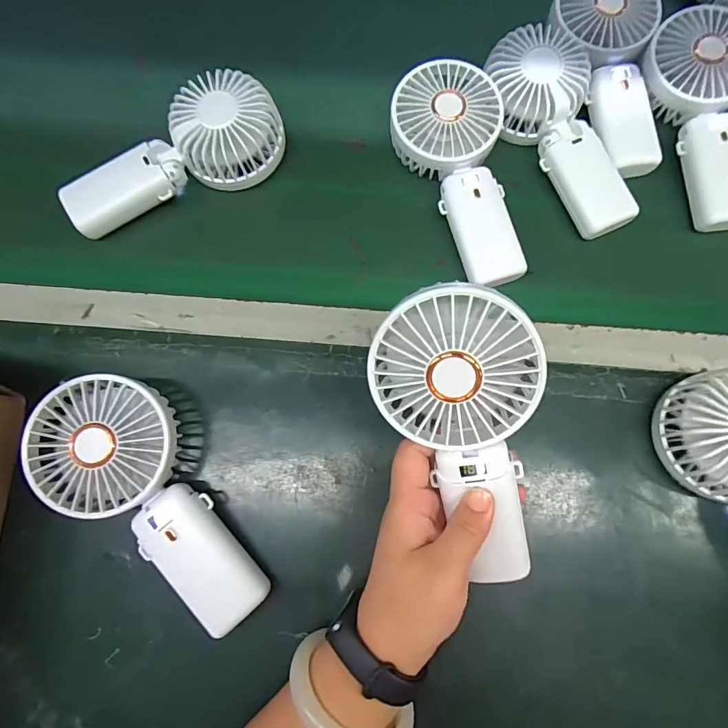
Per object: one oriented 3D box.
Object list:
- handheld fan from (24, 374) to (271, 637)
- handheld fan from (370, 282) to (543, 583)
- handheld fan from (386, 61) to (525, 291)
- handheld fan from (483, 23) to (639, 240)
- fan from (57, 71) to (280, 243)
[{"bbox_3d":[-0.134,0.090,0.291,0.086,0.049,0.181,-40,81,-8],"label":"handheld fan"},{"bbox_3d":[0.053,0.044,0.258,0.087,0.043,0.185,-3,113,10],"label":"handheld fan"},{"bbox_3d":[0.074,-0.148,0.356,0.083,0.036,0.179,-10,76,-2],"label":"handheld fan"},{"bbox_3d":[0.161,-0.189,0.363,0.076,0.031,0.175,-17,76,-4],"label":"handheld fan"},{"bbox_3d":[-0.151,-0.161,0.360,0.180,0.046,0.075,-31,78,-7],"label":"fan"}]

